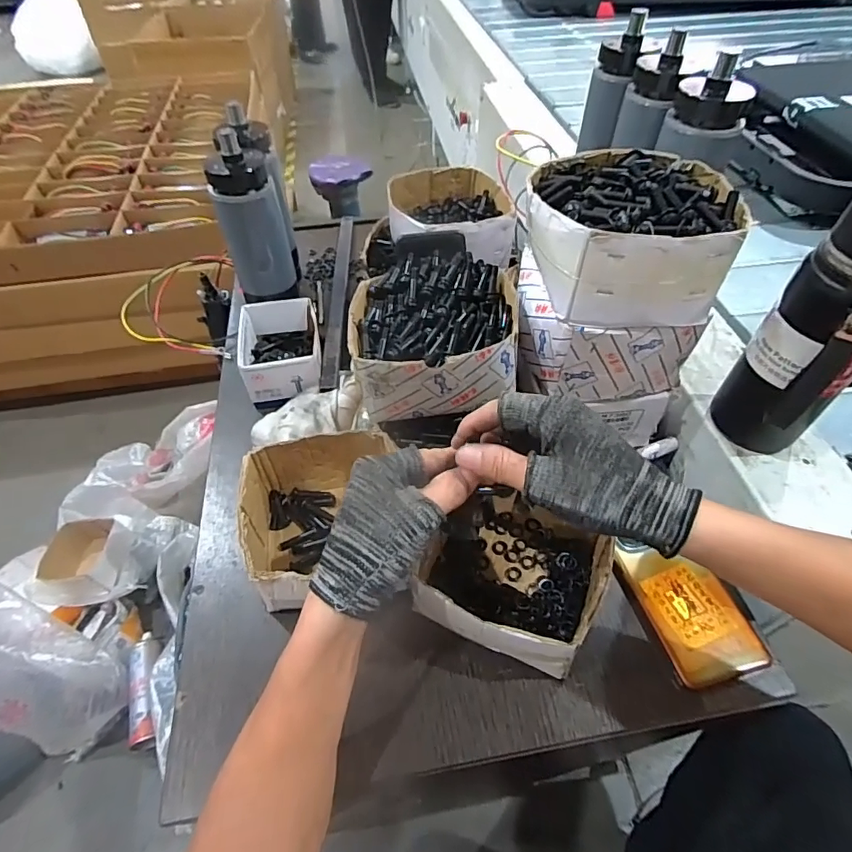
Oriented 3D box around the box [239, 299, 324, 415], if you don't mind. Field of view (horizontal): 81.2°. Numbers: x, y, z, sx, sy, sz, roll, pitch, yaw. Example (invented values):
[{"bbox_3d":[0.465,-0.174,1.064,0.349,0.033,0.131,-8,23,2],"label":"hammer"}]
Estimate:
[{"bbox_3d":[-0.176,-0.095,0.613,0.087,0.059,0.141,-10,51,-7],"label":"box"}]

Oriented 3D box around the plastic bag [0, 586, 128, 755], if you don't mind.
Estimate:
[{"bbox_3d":[-0.697,0.402,0.840,0.254,0.296,0.170,18,53,15],"label":"plastic bag"}]

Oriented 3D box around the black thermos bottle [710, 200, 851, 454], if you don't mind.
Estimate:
[{"bbox_3d":[0.300,-0.072,0.380,0.077,0.232,0.075,36,60,27],"label":"black thermos bottle"}]

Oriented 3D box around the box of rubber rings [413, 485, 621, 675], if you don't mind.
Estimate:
[{"bbox_3d":[0.070,0.120,0.418,0.130,0.077,0.138,18,53,15],"label":"box of rubber rings"}]

